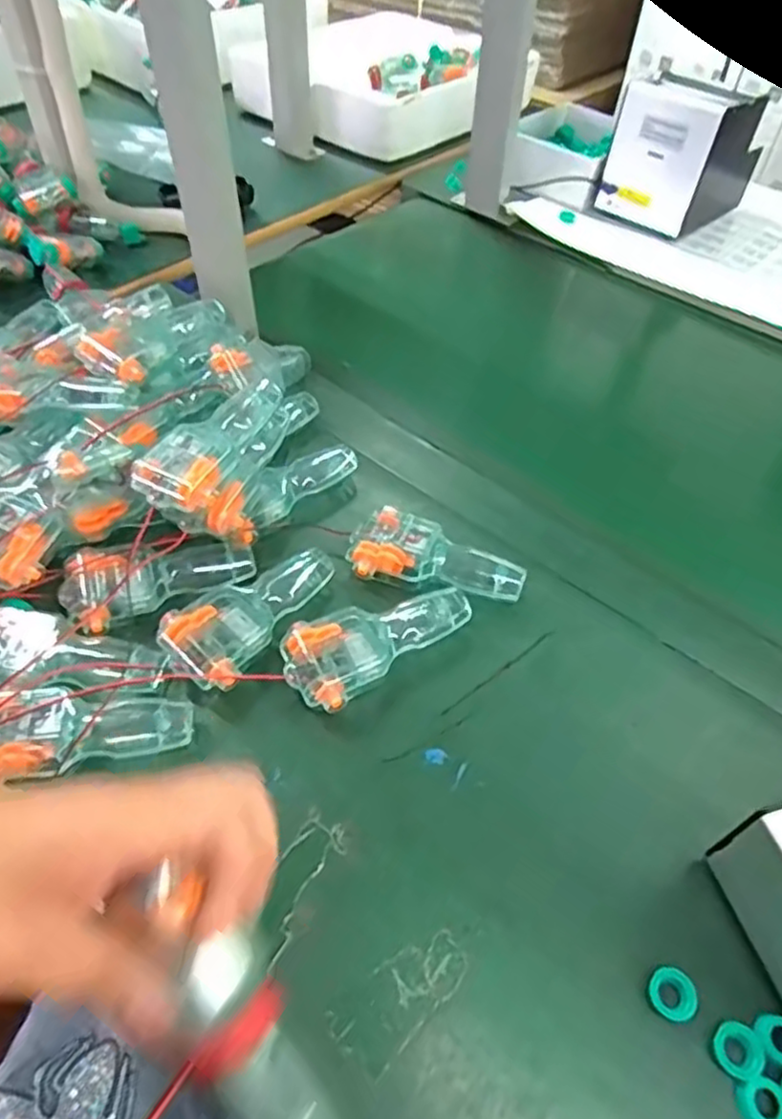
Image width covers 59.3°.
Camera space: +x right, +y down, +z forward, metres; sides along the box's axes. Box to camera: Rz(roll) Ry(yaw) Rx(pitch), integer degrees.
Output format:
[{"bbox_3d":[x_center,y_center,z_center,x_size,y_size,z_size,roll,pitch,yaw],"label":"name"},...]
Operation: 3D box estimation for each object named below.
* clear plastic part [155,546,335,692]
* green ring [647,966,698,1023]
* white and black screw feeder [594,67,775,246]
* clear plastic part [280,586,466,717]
[{"bbox_3d":[-0.094,0.030,0.464,0.057,0.031,0.127,26,53,17],"label":"clear plastic part"},{"bbox_3d":[0.139,0.214,0.338,0.022,0.006,0.023,2,50,-2],"label":"green ring"},{"bbox_3d":[0.373,-0.513,0.868,0.180,0.147,0.119,-36,61,-28],"label":"white and black screw feeder"},{"bbox_3d":[-0.012,0.050,0.455,0.122,0.027,0.057,-30,58,-25],"label":"clear plastic part"}]

